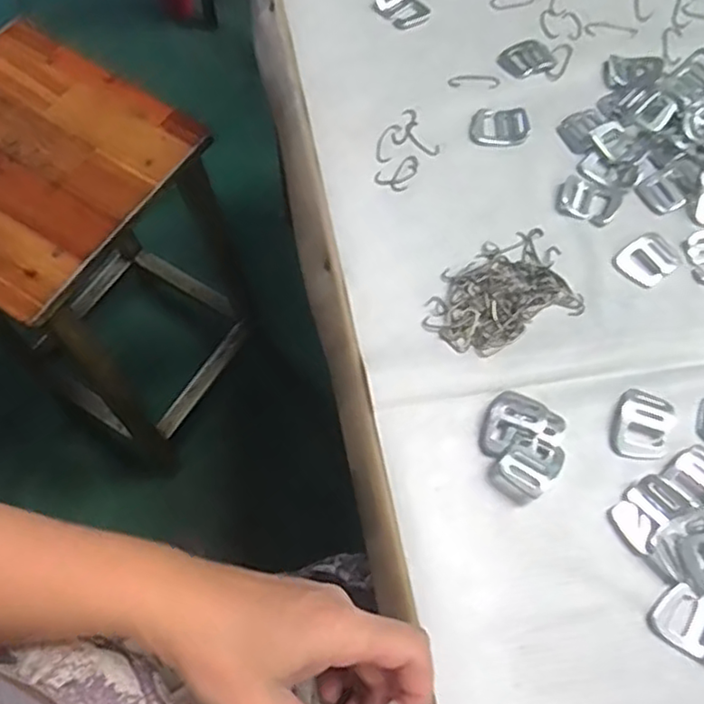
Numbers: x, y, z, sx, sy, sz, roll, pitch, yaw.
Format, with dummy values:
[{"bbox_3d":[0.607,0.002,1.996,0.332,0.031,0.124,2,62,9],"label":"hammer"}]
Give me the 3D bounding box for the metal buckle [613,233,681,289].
[{"bbox_3d":[0.218,-0.068,0.483,0.045,0.004,0.035,-34,71,-15],"label":"metal buckle"}]

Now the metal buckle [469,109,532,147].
[{"bbox_3d":[0.119,-0.182,0.530,0.048,0.004,0.036,-4,66,-3],"label":"metal buckle"}]

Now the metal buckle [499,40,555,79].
[{"bbox_3d":[0.148,-0.249,0.558,0.045,0.007,0.033,-17,67,-9],"label":"metal buckle"}]

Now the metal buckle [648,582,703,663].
[{"bbox_3d":[0.201,0.159,0.384,0.046,0.007,0.035,32,69,12],"label":"metal buckle"}]

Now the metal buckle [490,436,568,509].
[{"bbox_3d":[0.113,0.072,0.415,0.033,0.013,0.046,42,71,16],"label":"metal buckle"}]

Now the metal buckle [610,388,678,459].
[{"bbox_3d":[0.190,0.048,0.429,0.037,0.004,0.049,30,68,11],"label":"metal buckle"}]

